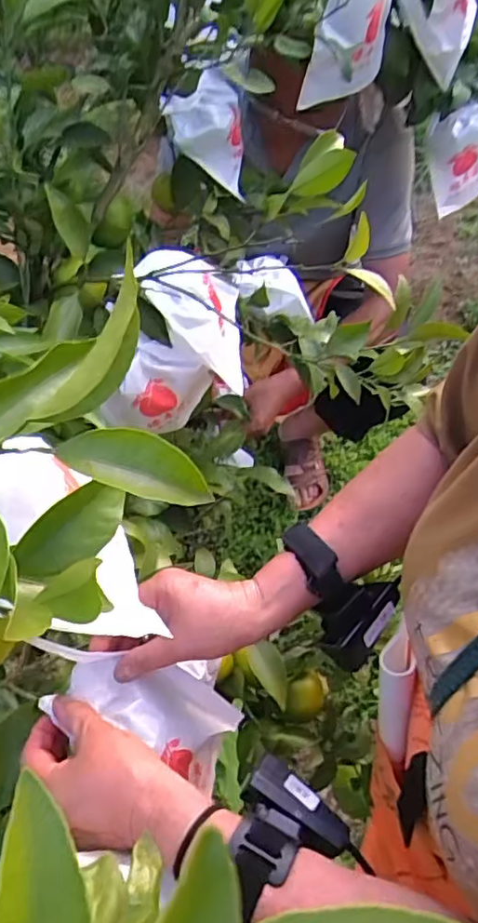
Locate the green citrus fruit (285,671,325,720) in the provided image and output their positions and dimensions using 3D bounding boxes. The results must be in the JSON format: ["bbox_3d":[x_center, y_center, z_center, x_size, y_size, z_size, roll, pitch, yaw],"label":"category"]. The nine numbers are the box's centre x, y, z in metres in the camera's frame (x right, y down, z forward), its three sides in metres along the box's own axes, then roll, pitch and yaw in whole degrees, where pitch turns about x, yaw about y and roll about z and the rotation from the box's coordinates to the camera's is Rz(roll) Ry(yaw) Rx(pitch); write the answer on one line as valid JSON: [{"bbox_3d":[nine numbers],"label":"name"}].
[{"bbox_3d":[0.080,0.281,0.736,0.047,0.042,0.051,5,54,7],"label":"green citrus fruit"}]

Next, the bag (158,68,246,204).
[{"bbox_3d":[-0.027,-0.382,0.726,0.055,0.168,0.086,26,87,20],"label":"bag"}]

